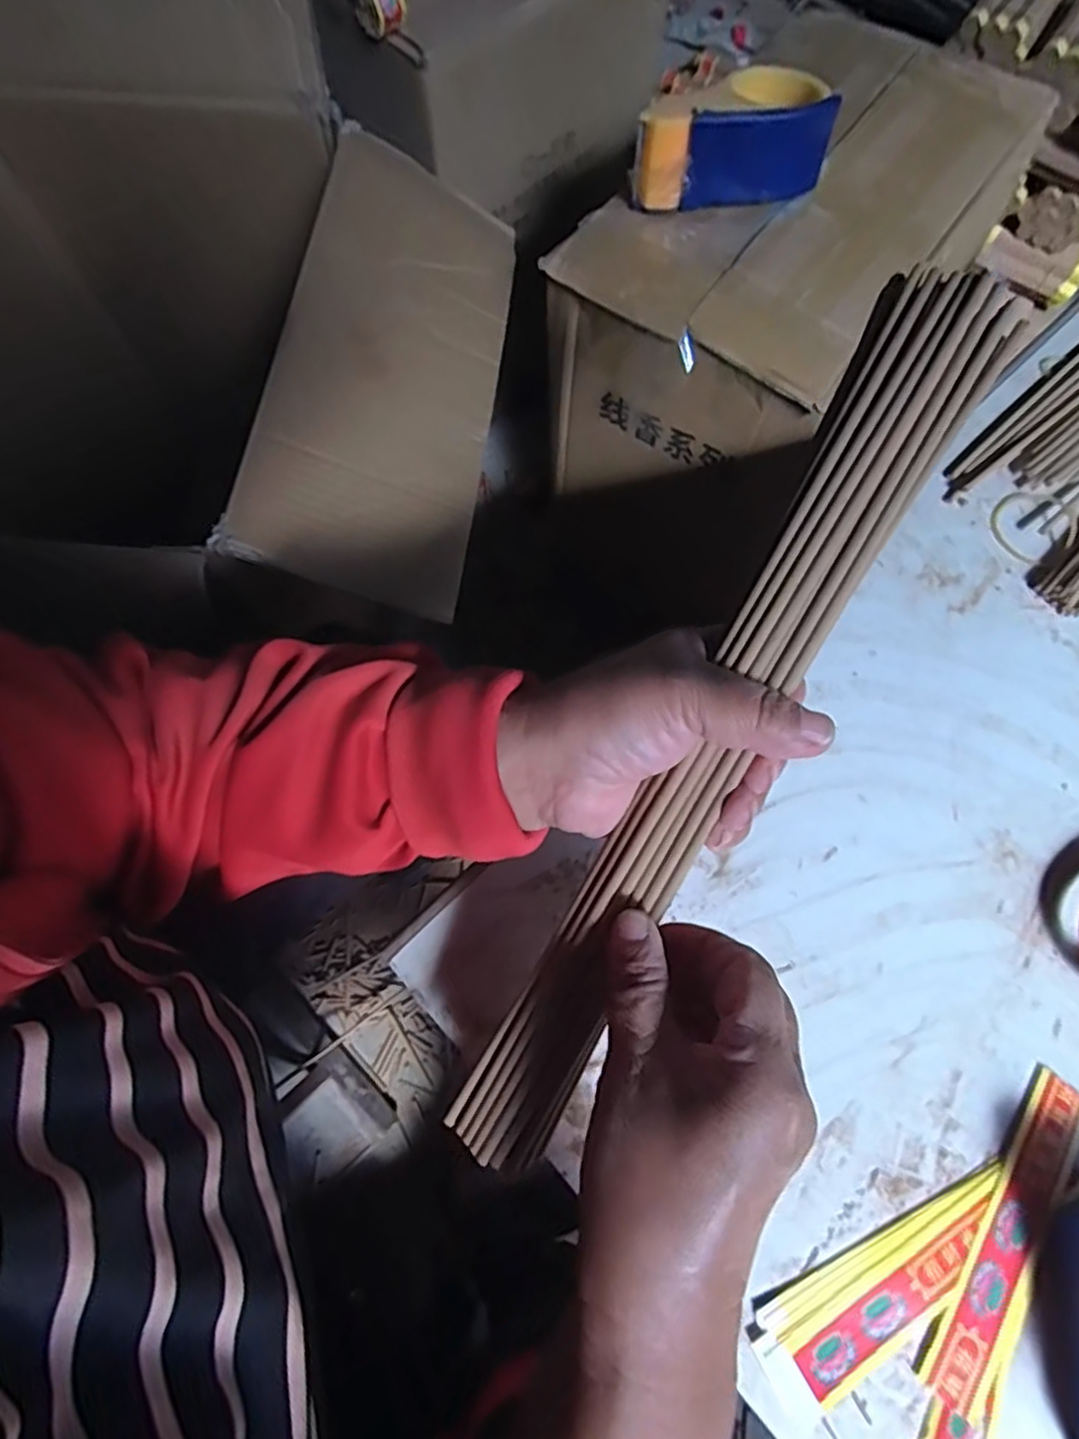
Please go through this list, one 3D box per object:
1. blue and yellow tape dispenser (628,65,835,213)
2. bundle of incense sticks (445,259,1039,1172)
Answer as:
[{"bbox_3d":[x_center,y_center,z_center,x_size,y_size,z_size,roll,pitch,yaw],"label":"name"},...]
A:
[{"bbox_3d":[0.146,-0.462,0.519,0.151,0.062,0.080,-8,71,-3],"label":"blue and yellow tape dispenser"},{"bbox_3d":[0.061,0.011,0.237,0.044,0.014,0.348,30,96,10],"label":"bundle of incense sticks"}]

